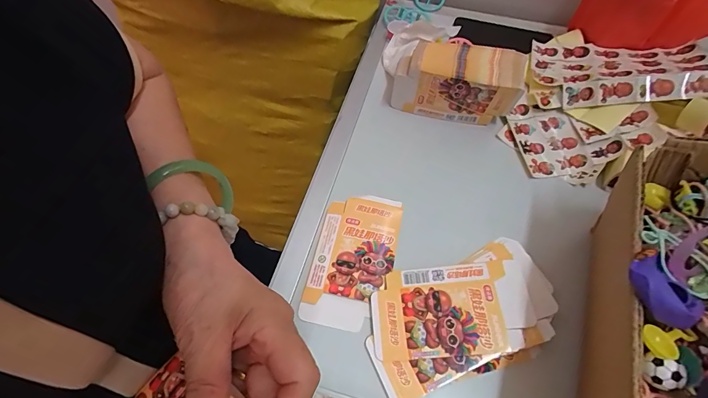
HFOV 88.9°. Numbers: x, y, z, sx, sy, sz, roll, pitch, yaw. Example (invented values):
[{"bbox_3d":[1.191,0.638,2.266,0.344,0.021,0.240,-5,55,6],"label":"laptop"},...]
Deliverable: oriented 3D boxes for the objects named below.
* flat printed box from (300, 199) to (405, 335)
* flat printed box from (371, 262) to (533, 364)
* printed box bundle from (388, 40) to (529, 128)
[{"bbox_3d":[0.000,0.062,0.382,0.082,0.011,0.145,12,60,6],"label":"flat printed box"},{"bbox_3d":[0.092,0.106,0.342,0.147,0.008,0.084,-6,59,5],"label":"flat printed box"},{"bbox_3d":[0.128,-0.142,0.457,0.147,0.087,0.061,17,60,9],"label":"printed box bundle"}]

